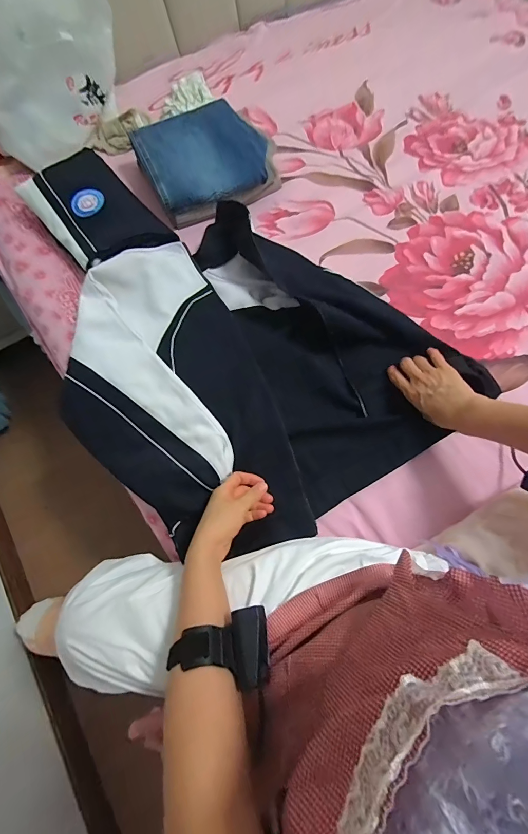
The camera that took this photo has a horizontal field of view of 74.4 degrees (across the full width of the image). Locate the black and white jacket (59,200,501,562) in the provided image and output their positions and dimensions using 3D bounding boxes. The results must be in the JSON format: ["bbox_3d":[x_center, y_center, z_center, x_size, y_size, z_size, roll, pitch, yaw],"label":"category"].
[{"bbox_3d":[-0.040,-0.097,0.603,0.539,0.085,0.610,-42,77,-16],"label":"black and white jacket"}]

